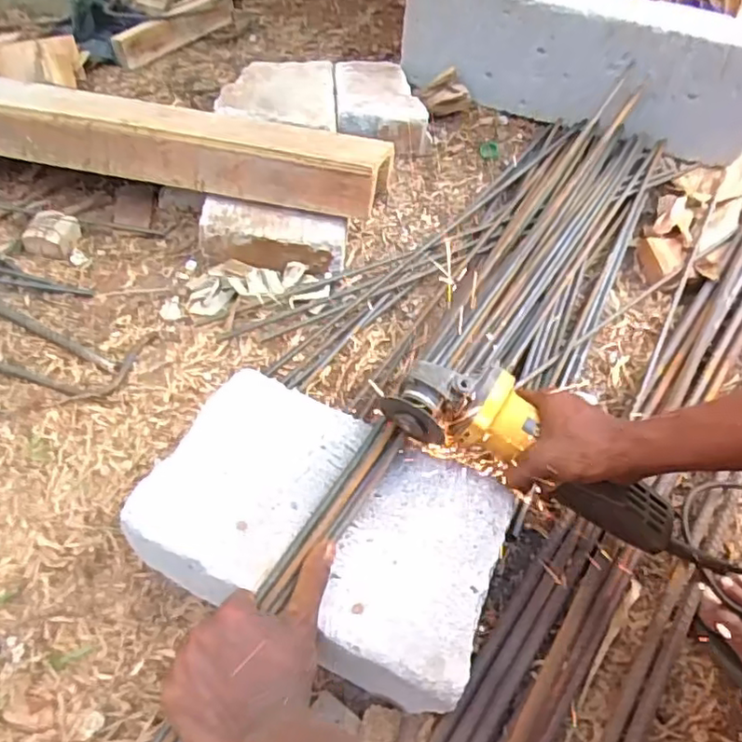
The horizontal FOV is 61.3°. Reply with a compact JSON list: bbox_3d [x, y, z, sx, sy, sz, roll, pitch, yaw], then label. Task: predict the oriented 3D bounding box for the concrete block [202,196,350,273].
[{"bbox_3d":[-0.137,-0.184,0.881,0.200,0.069,0.059,9,50,7],"label":"concrete block"}]

